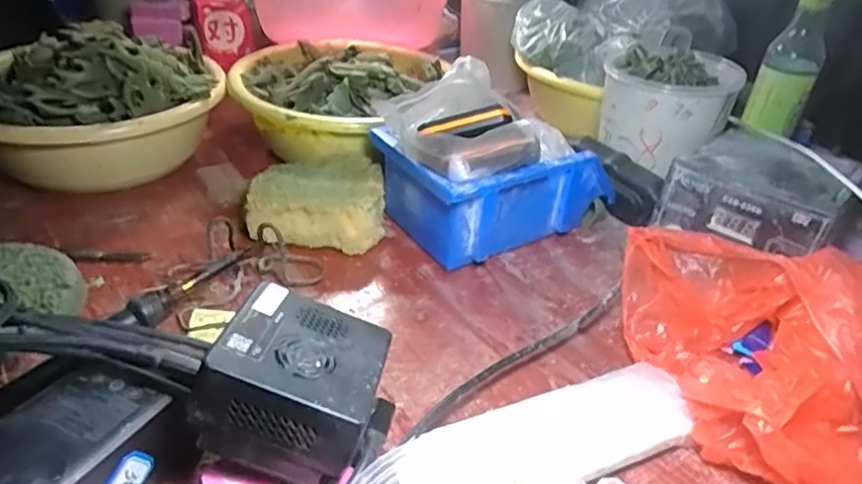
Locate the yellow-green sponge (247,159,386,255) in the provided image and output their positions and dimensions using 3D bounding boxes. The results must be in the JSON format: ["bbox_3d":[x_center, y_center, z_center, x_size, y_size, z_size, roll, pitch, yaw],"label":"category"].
[{"bbox_3d":[-0.094,-0.031,0.492,0.107,0.046,0.085,0,34,-5],"label":"yellow-green sponge"}]

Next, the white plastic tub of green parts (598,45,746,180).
[{"bbox_3d":[0.208,-0.124,0.533,0.106,0.084,0.089,28,41,32],"label":"white plastic tub of green parts"}]

